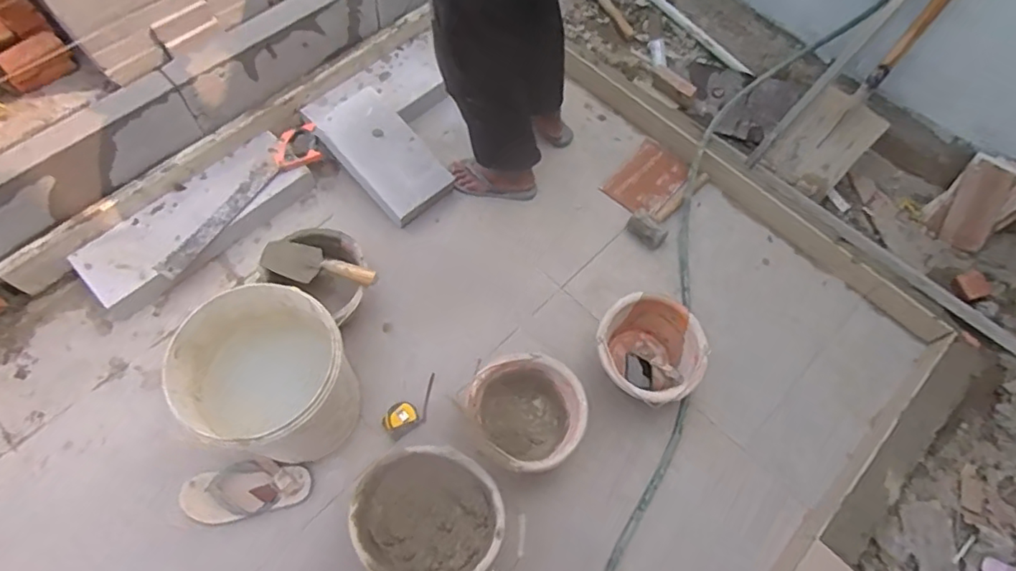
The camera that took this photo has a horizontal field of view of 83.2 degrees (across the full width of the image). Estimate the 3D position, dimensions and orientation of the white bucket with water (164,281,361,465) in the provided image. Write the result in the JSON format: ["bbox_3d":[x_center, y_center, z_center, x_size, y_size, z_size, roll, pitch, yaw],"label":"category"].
[{"bbox_3d":[-0.474,0.199,1.210,0.295,0.358,0.272,2,65,-3],"label":"white bucket with water"}]

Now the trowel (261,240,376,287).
[{"bbox_3d":[-0.431,-0.044,1.344,0.242,0.053,0.085,9,65,0],"label":"trowel"}]

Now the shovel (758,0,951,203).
[{"bbox_3d":[1.015,-0.659,1.425,0.298,0.869,0.232,-38,70,-22],"label":"shovel"}]

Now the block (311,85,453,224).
[{"bbox_3d":[-0.340,-0.356,1.581,0.203,0.066,0.355,-42,87,0],"label":"block"}]

